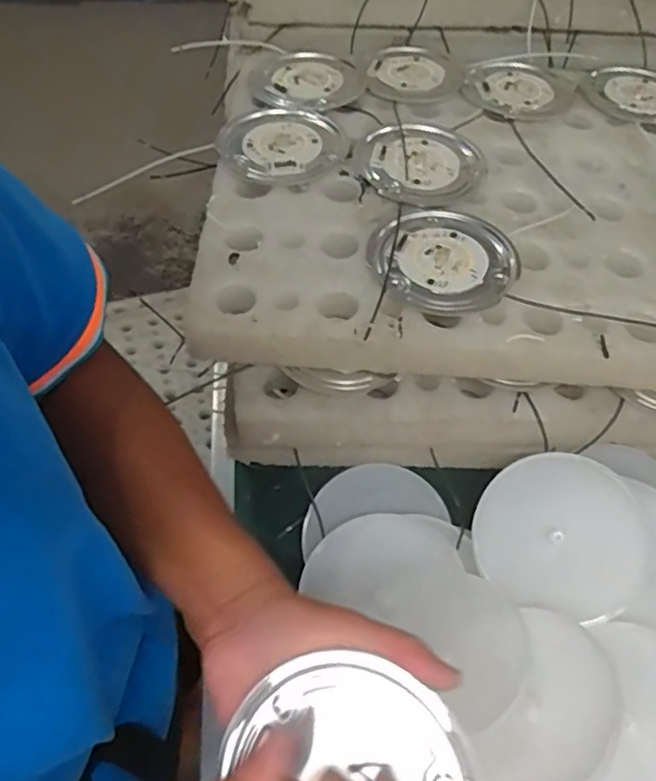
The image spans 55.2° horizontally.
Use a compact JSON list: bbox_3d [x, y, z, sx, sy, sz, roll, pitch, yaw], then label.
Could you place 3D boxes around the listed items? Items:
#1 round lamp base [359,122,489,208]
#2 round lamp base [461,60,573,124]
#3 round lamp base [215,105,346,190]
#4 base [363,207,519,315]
[{"bbox_3d":[0.077,-0.187,0.510,0.095,0.008,0.102,2,57,-4],"label":"round lamp base"},{"bbox_3d":[0.179,-0.284,0.587,0.097,0.007,0.100,2,57,-4],"label":"round lamp base"},{"bbox_3d":[-0.034,-0.204,0.518,0.101,0.008,0.097,2,57,-4],"label":"round lamp base"},{"bbox_3d":[0.083,-0.095,0.445,0.096,0.010,0.102,2,57,-4],"label":"base"}]

